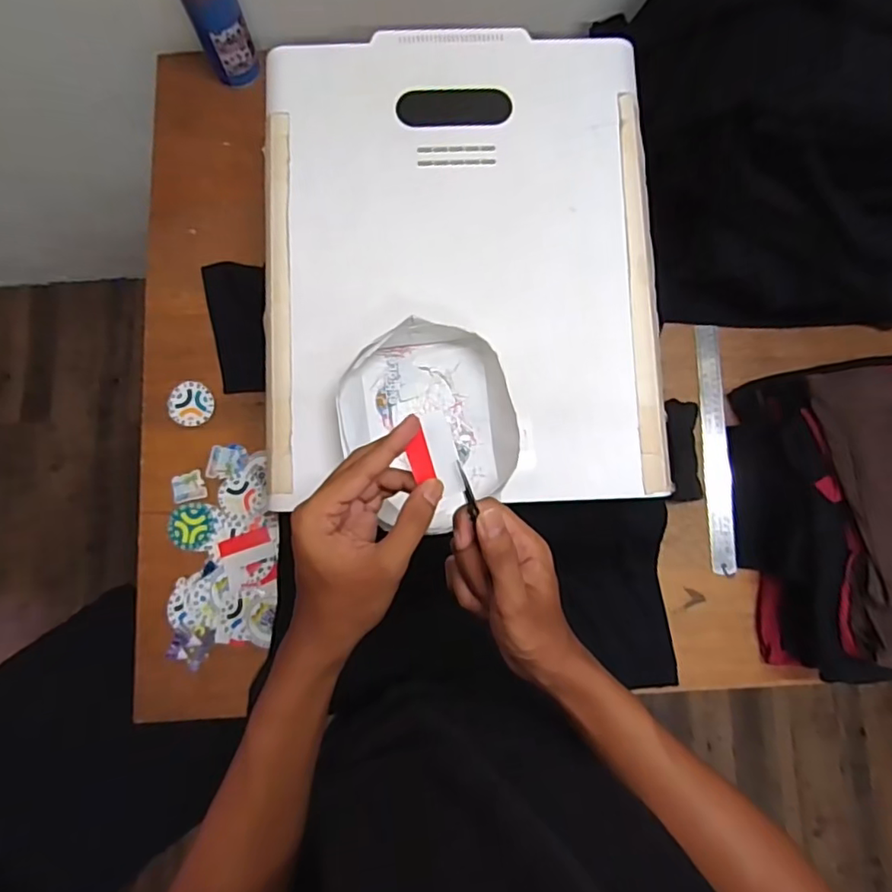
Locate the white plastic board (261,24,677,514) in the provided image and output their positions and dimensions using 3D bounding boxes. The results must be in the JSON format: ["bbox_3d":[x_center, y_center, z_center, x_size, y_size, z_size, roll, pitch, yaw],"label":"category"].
[{"bbox_3d":[0.014,-0.194,0.589,0.395,0.023,0.498,-3,82,-2],"label":"white plastic board"}]

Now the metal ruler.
[{"bbox_3d":[0.345,0.002,0.729,0.032,0.007,0.314,-4,83,24],"label":"metal ruler"}]

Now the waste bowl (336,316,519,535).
[{"bbox_3d":[-0.017,-0.022,0.543,0.159,0.047,0.181,-13,82,-4],"label":"waste bowl"}]

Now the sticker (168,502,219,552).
[{"bbox_3d":[-0.313,0.101,0.707,0.060,0.005,0.060,0,82,-2],"label":"sticker"}]

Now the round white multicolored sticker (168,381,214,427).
[{"bbox_3d":[-0.326,-0.053,0.728,0.053,0.006,0.059,-35,84,-6],"label":"round white multicolored sticker"}]

